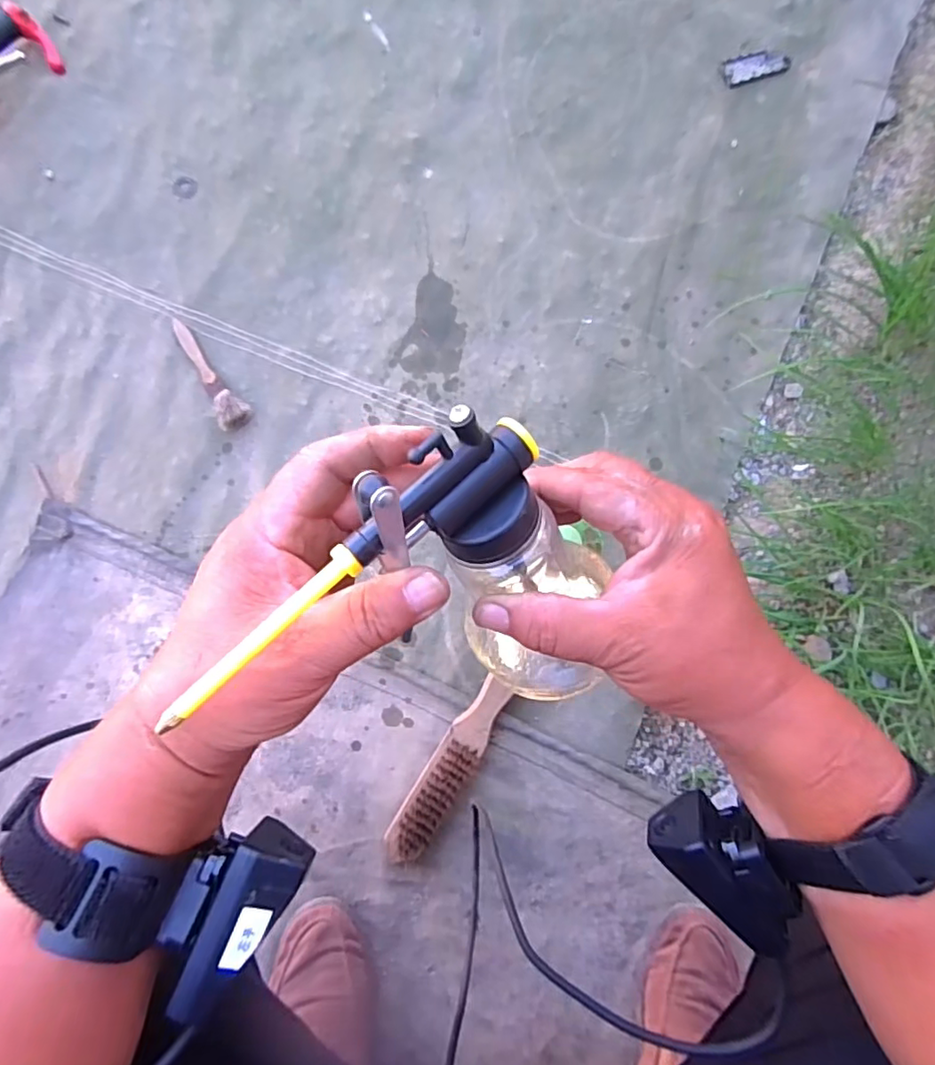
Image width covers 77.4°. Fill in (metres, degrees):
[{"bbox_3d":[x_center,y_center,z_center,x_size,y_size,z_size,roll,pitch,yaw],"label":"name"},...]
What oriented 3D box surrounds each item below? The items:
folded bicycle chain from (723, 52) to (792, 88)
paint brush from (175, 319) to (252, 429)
[{"bbox_3d":[0.369,-0.594,0.741,0.087,0.005,0.033,-16,82,-1],"label":"folded bicycle chain"},{"bbox_3d":[-0.305,-0.187,0.692,0.037,0.018,0.149,-32,82,-3],"label":"paint brush"}]

